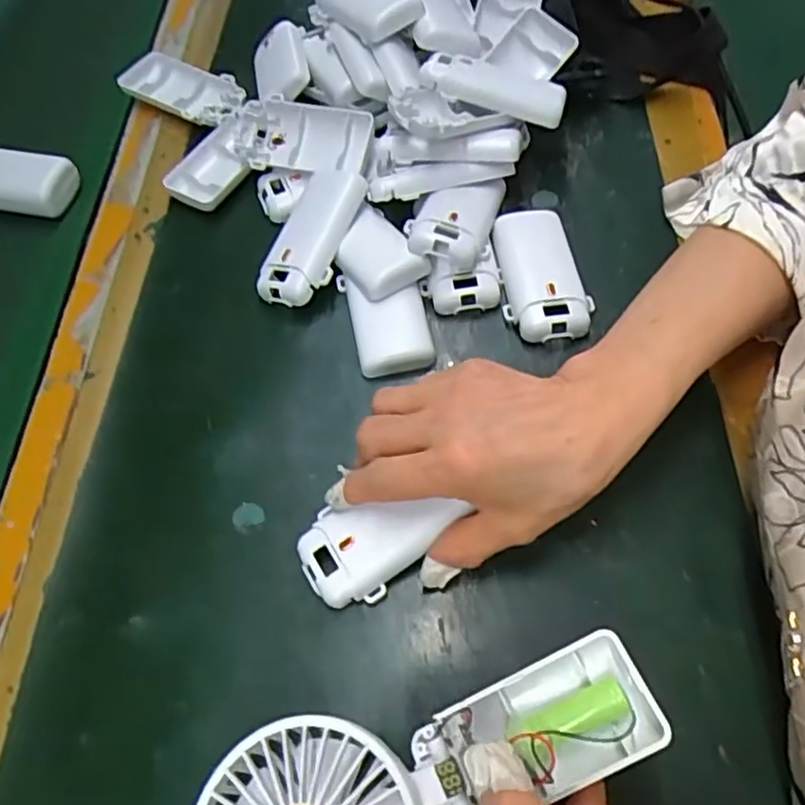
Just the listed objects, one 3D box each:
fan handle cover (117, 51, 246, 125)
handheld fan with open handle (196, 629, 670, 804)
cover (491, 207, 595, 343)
[{"bbox_3d":[-0.163,-0.238,0.493,0.094,0.016,0.047,25,66,17],"label":"fan handle cover"},{"bbox_3d":[0.009,0.146,0.248,0.176,0.029,0.078,-21,62,-9],"label":"handheld fan with open handle"},{"bbox_3d":[0.082,-0.078,0.392,0.048,0.018,0.094,-9,61,-1],"label":"cover"}]

